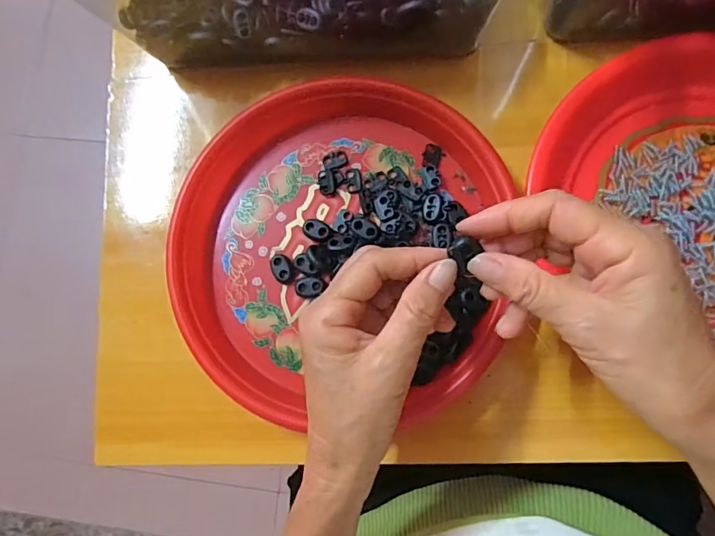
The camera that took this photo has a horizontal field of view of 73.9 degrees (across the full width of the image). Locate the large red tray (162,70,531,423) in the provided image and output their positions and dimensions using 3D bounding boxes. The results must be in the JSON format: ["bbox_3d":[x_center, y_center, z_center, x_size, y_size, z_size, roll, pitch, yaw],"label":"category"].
[{"bbox_3d":[-0.015,-0.017,0.337,0.227,0.033,0.236,6,83,7],"label":"large red tray"}]

